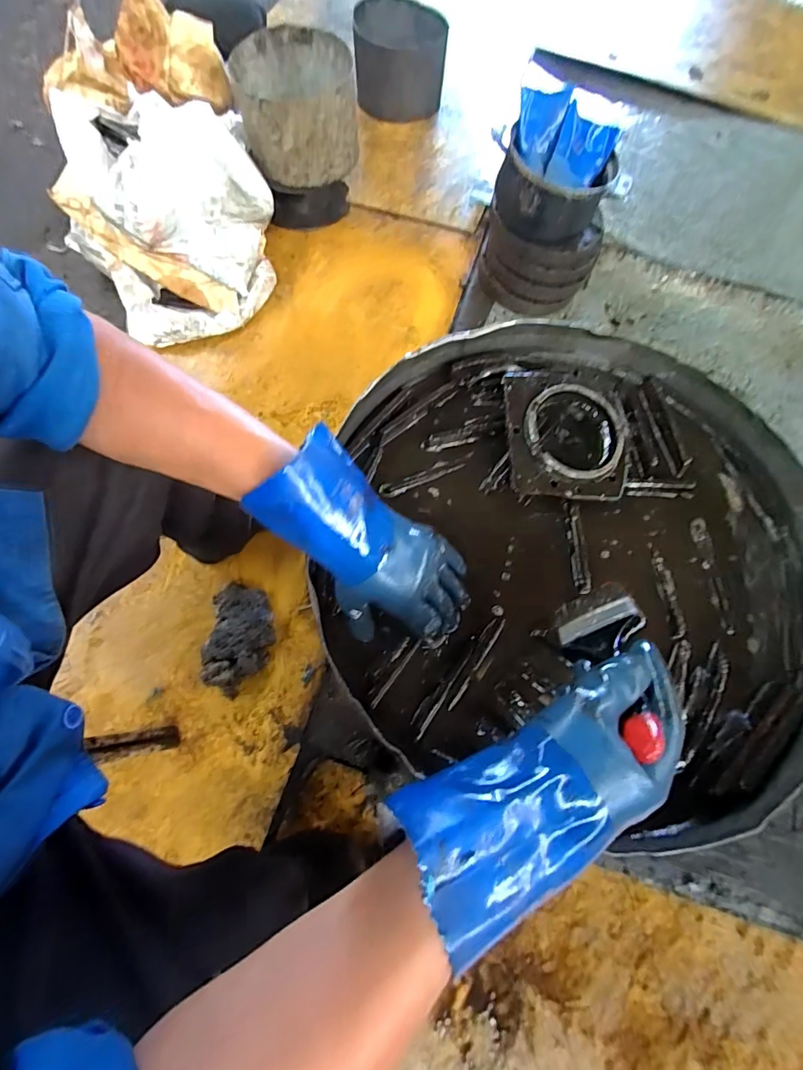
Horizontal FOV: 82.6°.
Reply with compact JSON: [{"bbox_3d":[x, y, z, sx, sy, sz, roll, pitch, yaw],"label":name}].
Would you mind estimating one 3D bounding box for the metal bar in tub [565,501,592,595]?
[{"bbox_3d":[0.204,0.013,0.529,0.016,0.018,0.111,3,68,-2],"label":"metal bar in tub"}]

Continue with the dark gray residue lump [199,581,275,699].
[{"bbox_3d":[-0.293,0.185,0.836,0.113,0.065,0.201,-4,69,-4],"label":"dark gray residue lump"}]

